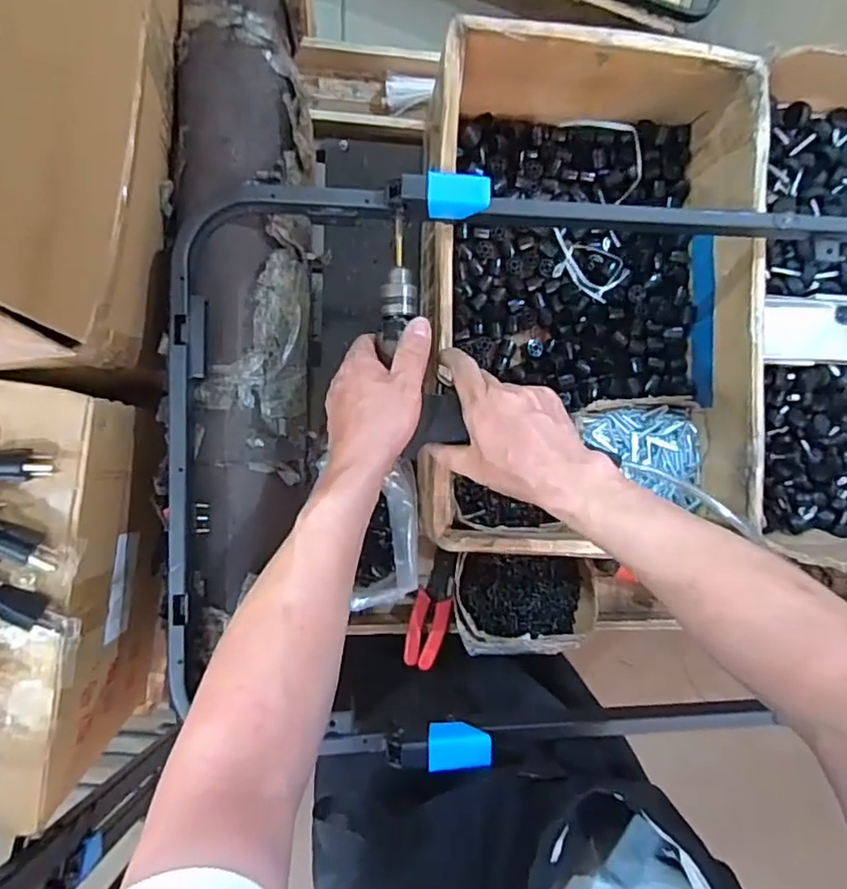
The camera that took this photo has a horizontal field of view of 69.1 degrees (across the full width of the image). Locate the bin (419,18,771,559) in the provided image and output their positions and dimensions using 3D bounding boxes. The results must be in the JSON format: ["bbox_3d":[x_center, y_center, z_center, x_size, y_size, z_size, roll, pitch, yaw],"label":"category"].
[{"bbox_3d":[0.179,-0.148,0.691,0.343,0.161,0.523,1,89,-7],"label":"bin"}]

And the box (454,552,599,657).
[{"bbox_3d":[0.125,0.188,0.739,0.175,0.062,0.124,-2,90,-7],"label":"box"}]

